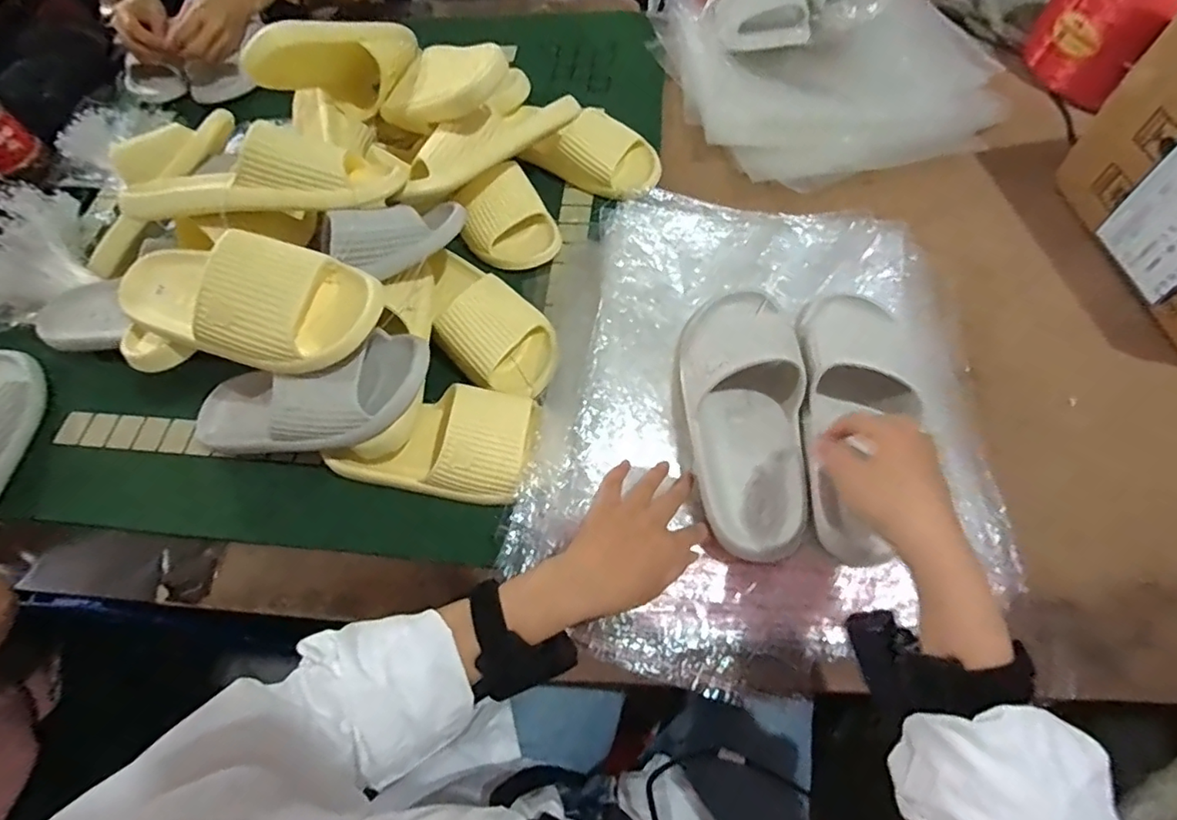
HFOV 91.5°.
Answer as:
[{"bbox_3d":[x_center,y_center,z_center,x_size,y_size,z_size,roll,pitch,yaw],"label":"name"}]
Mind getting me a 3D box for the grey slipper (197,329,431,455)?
[{"bbox_3d":[-0.277,-0.016,0.539,0.265,0.059,0.101,-10,62,17],"label":"grey slipper"}]

